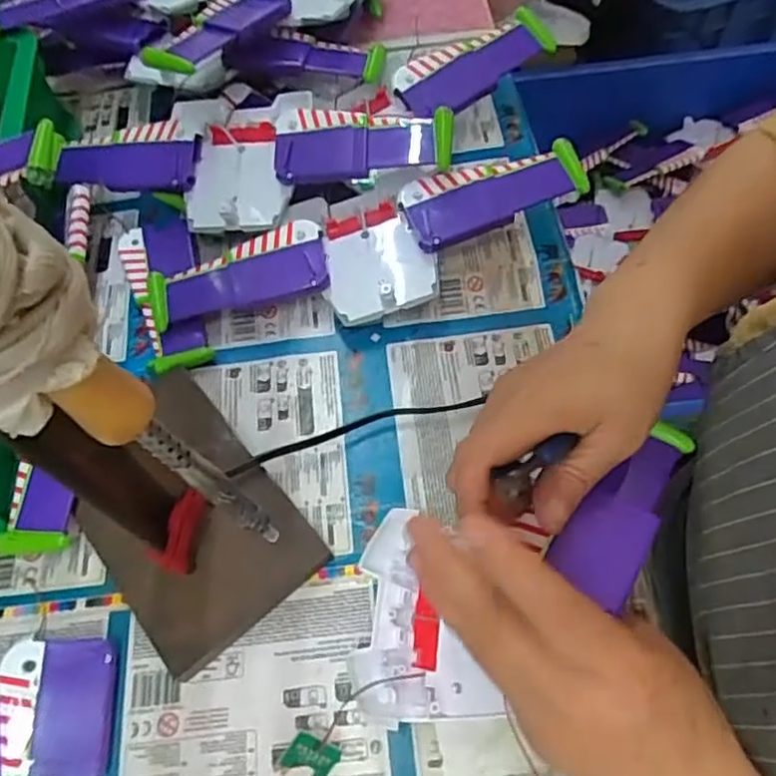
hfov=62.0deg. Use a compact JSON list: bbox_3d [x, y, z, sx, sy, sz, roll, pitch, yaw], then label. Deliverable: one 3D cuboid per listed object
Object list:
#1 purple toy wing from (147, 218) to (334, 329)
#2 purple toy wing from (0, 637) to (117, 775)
[{"bbox_3d":[-0.100,-0.071,0.436,0.120,0.038,0.047,-13,62,-6],"label":"purple toy wing"},{"bbox_3d":[-0.161,0.184,0.311,0.050,0.008,0.119,0,62,-18],"label":"purple toy wing"}]

